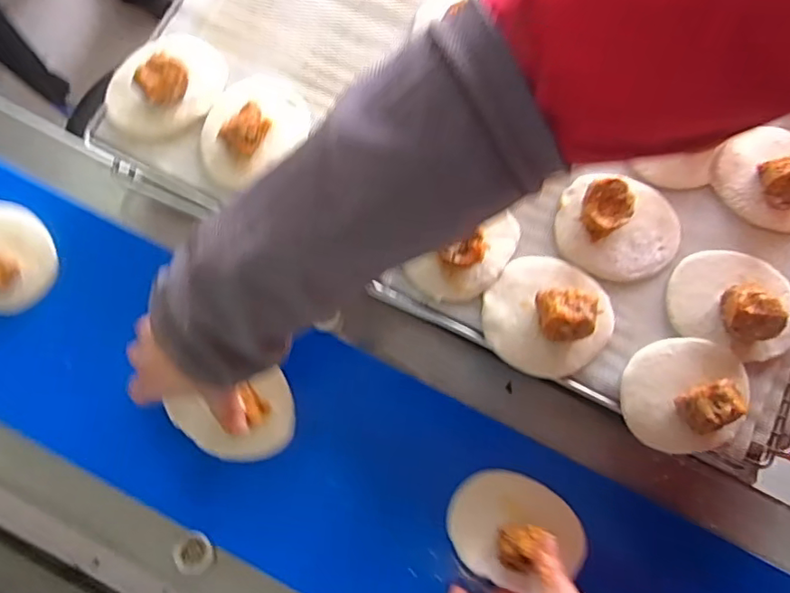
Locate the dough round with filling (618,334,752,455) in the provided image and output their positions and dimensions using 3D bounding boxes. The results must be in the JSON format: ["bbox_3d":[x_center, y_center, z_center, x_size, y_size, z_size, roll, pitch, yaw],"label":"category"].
[{"bbox_3d":[0.225,0.074,0.422,0.094,0.039,0.083,-5,79,-1],"label":"dough round with filling"}]

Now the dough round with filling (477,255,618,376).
[{"bbox_3d":[0.119,0.012,0.434,0.092,0.033,0.094,0,79,0],"label":"dough round with filling"}]

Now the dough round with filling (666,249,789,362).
[{"bbox_3d":[0.273,0.002,0.438,0.104,0.034,0.081,21,80,4],"label":"dough round with filling"}]

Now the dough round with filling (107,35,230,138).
[{"bbox_3d":[-0.200,-0.188,0.478,0.102,0.033,0.084,-42,82,-8],"label":"dough round with filling"}]

